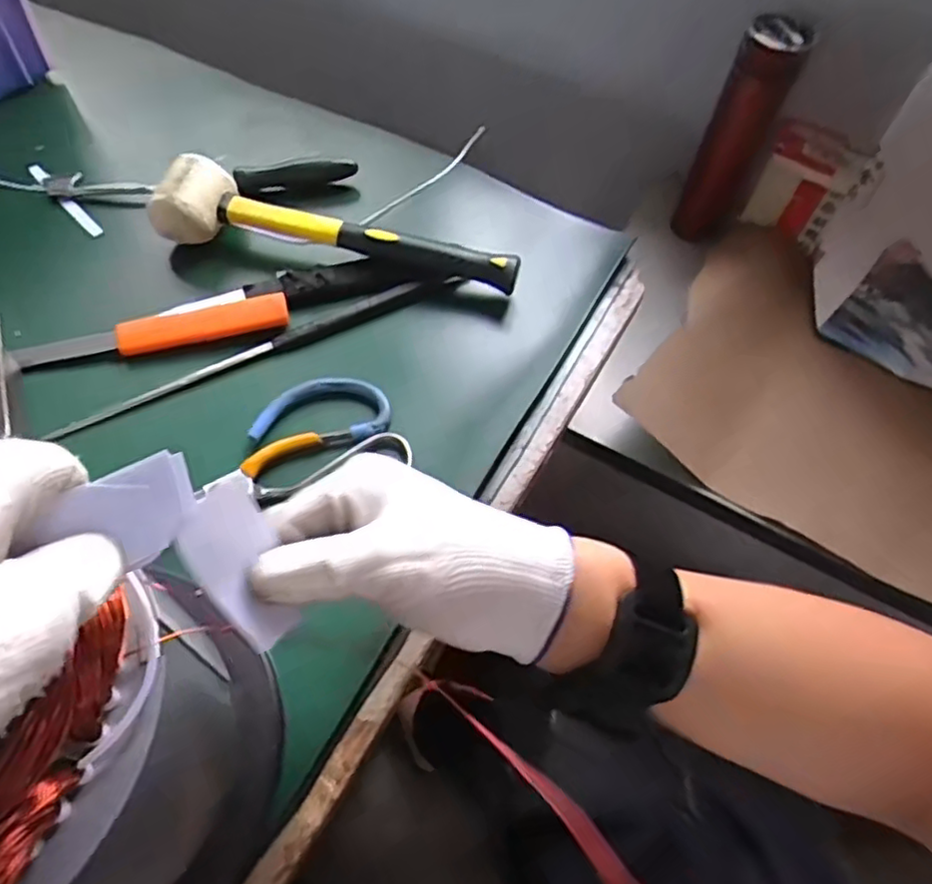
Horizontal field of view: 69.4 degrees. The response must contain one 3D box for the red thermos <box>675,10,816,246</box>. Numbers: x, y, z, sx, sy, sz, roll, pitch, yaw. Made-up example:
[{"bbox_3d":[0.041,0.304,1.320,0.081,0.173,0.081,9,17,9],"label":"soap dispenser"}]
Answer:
[{"bbox_3d":[0.275,-0.307,0.695,0.064,0.233,0.058,21,59,9],"label":"red thermos"}]

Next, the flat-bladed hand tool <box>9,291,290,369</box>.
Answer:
[{"bbox_3d":[-0.219,-0.078,0.476,0.182,0.015,0.035,-14,60,-12],"label":"flat-bladed hand tool"}]

